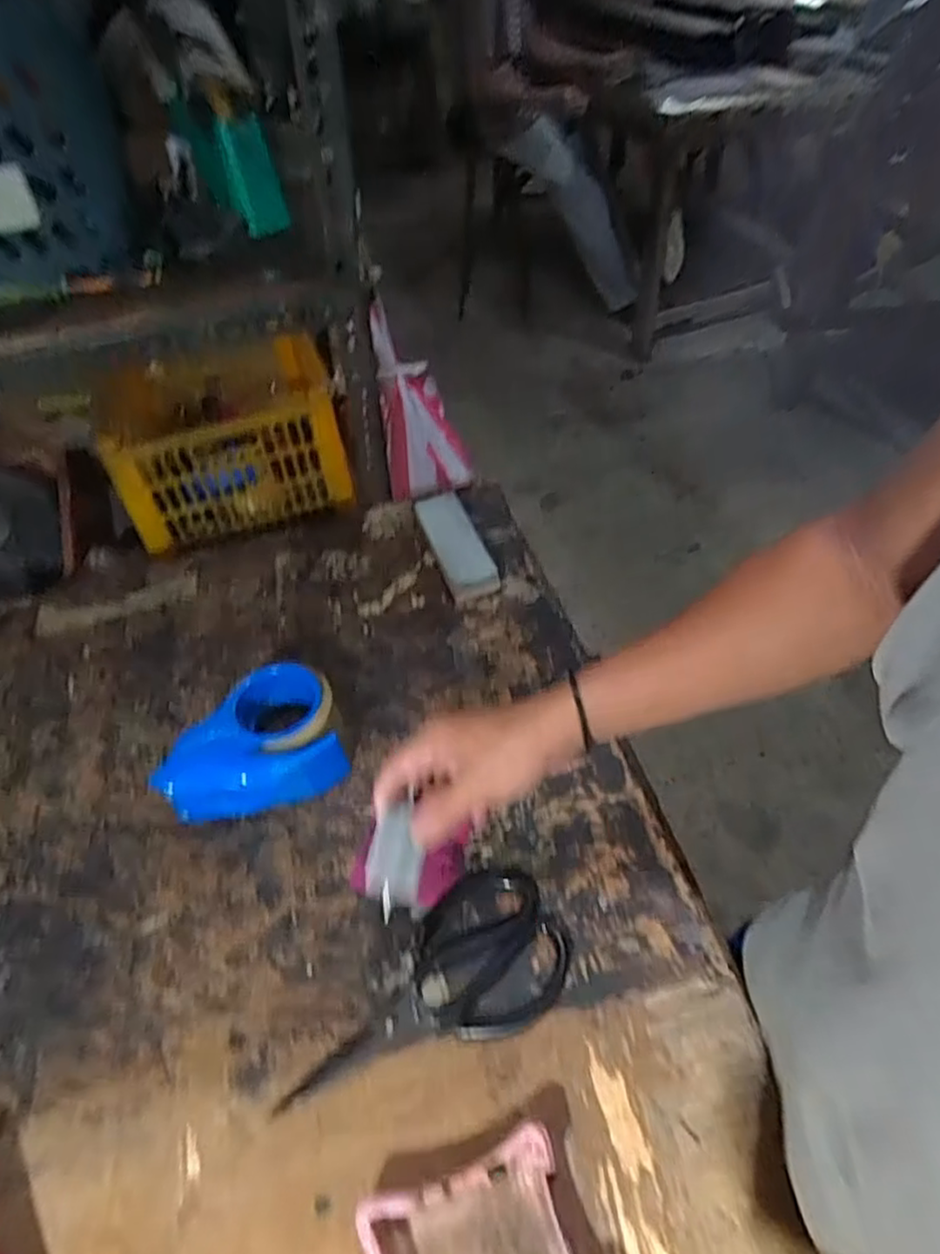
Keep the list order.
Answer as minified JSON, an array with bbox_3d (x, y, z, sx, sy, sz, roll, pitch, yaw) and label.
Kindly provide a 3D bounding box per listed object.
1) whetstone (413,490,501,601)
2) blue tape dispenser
[{"bbox_3d":[-0.015,-0.094,0.777,0.061,0.028,0.142,-19,64,-10],"label":"whetstone"},{"bbox_3d":[-0.193,0.105,0.626,0.150,0.062,0.113,-16,48,-8],"label":"blue tape dispenser"}]

